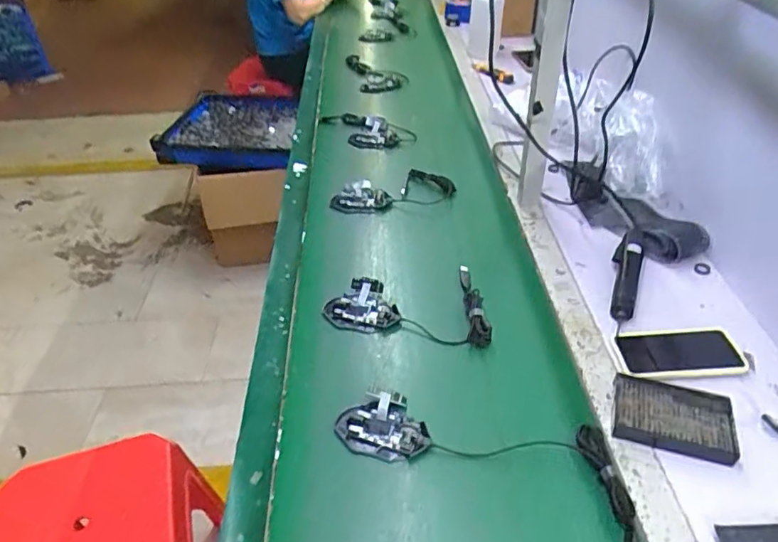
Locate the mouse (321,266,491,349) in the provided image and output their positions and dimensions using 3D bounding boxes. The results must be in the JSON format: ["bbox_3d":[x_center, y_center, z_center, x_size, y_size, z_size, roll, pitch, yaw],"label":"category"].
[{"bbox_3d":[0.024,0.057,0.862,0.238,0.030,0.156,-4,39,-1],"label":"mouse"}]

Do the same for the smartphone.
[{"bbox_3d":[0.402,0.113,0.782,0.157,0.011,0.078,-1,39,3],"label":"smartphone"}]

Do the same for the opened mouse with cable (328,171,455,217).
[{"bbox_3d":[0.008,-0.153,1.124,0.246,0.043,0.111,-7,39,-5],"label":"opened mouse with cable"}]

